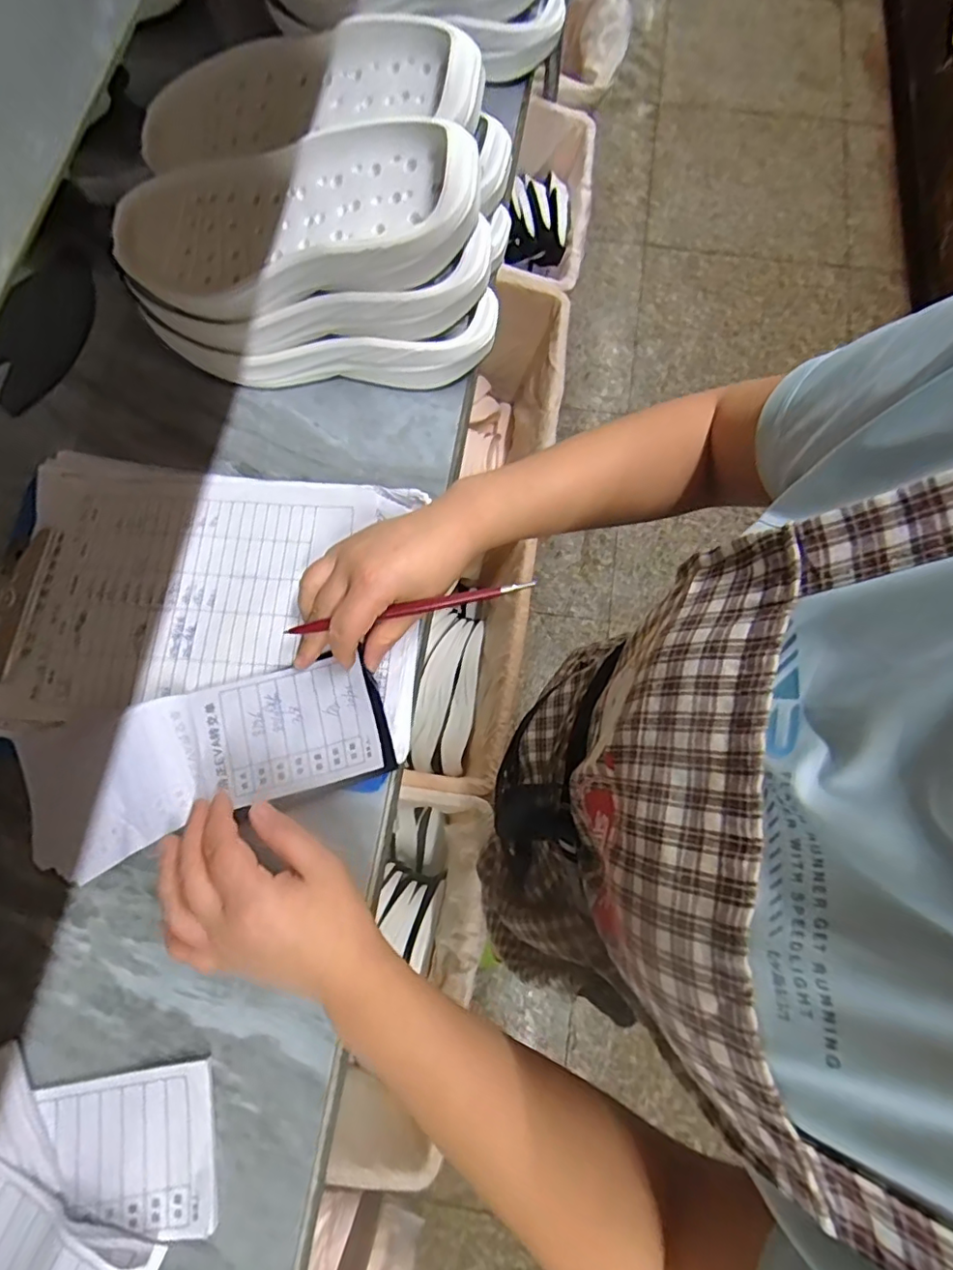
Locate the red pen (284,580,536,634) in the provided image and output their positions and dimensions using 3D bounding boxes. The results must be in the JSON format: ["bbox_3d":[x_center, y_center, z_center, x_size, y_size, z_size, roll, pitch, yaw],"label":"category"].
[{"bbox_3d":[-0.043,-0.017,0.370,0.164,0.009,0.007,-11,75,3],"label":"red pen"}]

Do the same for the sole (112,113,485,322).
[{"bbox_3d":[-0.132,-0.293,0.406,0.282,0.059,0.102,7,74,19],"label":"sole"}]

